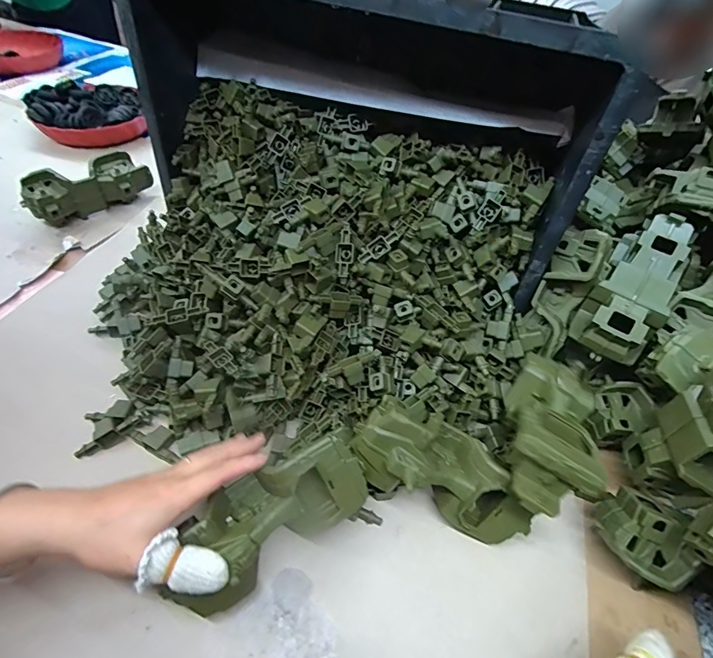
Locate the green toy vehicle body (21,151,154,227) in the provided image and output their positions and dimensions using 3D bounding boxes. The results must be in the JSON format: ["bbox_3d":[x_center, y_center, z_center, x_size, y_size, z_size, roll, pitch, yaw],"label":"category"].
[{"bbox_3d":[-0.444,-0.234,0.685,0.069,0.068,0.188,37,55,23],"label":"green toy vehicle body"}]

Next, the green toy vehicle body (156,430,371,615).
[{"bbox_3d":[-0.075,0.155,0.346,0.162,0.075,0.073,-26,56,-26],"label":"green toy vehicle body"}]

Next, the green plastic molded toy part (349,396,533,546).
[{"bbox_3d":[0.081,0.130,0.383,0.173,0.075,0.070,35,50,-10],"label":"green plastic molded toy part"}]

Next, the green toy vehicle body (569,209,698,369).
[{"bbox_3d":[0.319,-0.049,0.463,0.077,0.056,0.186,31,77,20],"label":"green toy vehicle body"}]

